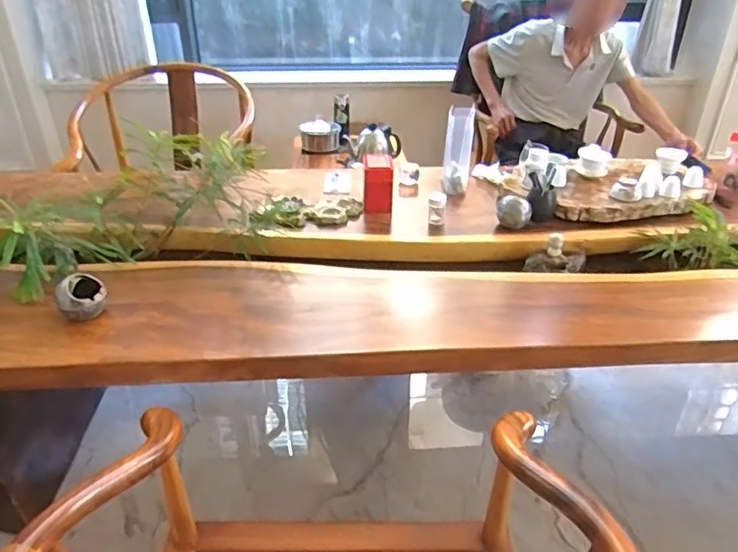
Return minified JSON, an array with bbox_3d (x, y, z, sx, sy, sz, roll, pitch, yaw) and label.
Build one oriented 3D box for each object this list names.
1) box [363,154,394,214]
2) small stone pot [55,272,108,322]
[{"bbox_3d":[0.025,-0.259,1.565,0.082,0.135,0.086,1,32,0],"label":"box"},{"bbox_3d":[-0.568,0.046,1.107,0.088,0.081,0.080,1,32,-1],"label":"small stone pot"}]

